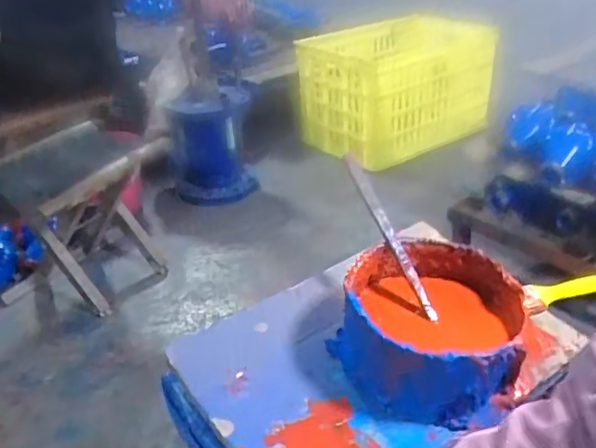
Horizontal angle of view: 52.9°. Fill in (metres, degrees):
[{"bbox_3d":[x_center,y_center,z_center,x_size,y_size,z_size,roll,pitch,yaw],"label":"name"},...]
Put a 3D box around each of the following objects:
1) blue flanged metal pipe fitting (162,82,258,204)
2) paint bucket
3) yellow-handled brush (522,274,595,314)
[{"bbox_3d":[-0.213,-0.192,1.484,0.218,0.282,0.205,-8,30,-8],"label":"blue flanged metal pipe fitting"},{"bbox_3d":[0.124,0.101,0.585,0.172,0.112,0.142,-1,29,4],"label":"paint bucket"},{"bbox_3d":[0.310,0.073,0.687,0.121,0.022,0.024,-13,31,-17],"label":"yellow-handled brush"}]

